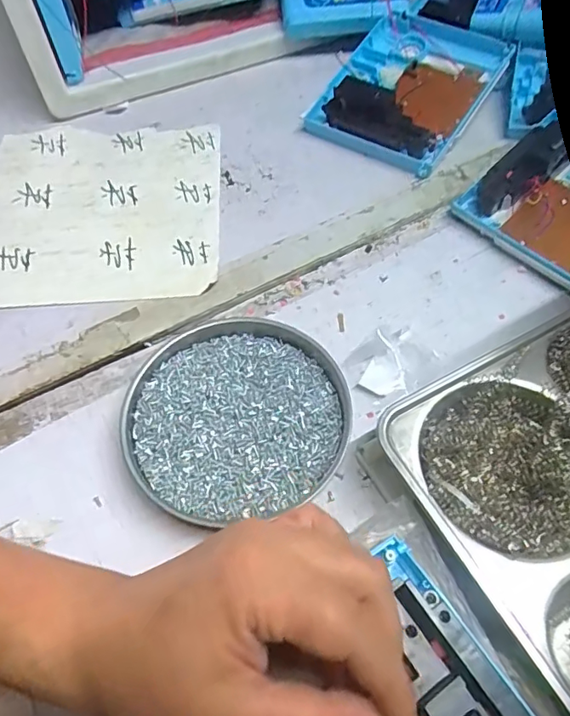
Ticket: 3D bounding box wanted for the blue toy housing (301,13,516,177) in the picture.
[{"bbox_3d":[0.115,-0.251,0.483,0.131,0.042,0.168,32,64,20],"label":"blue toy housing"}]

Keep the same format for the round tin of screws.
[{"bbox_3d":[-0.030,0.035,0.328,0.137,0.017,0.126,-1,58,1],"label":"round tin of screws"}]

